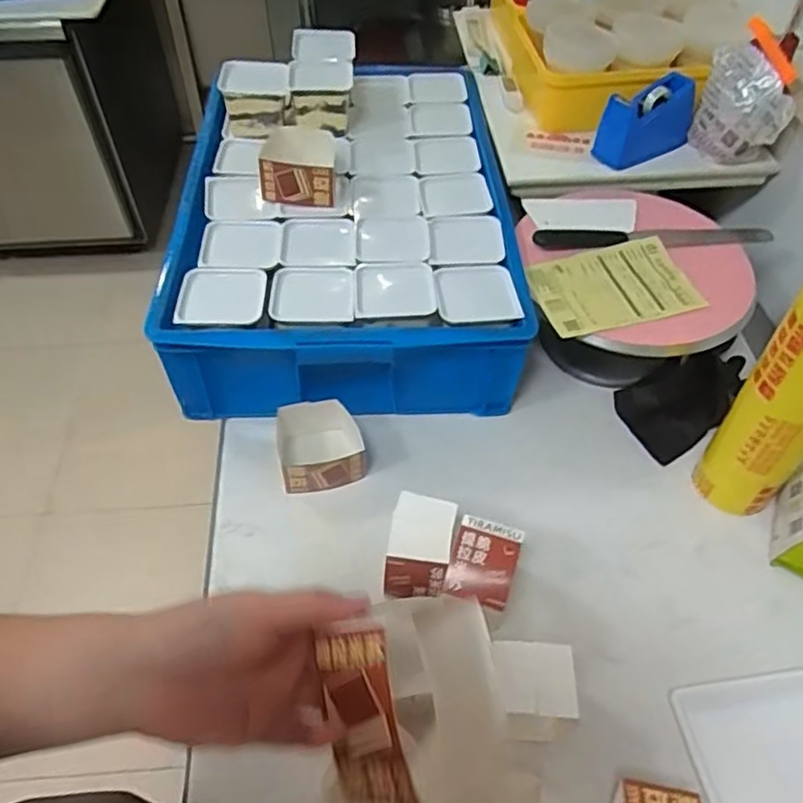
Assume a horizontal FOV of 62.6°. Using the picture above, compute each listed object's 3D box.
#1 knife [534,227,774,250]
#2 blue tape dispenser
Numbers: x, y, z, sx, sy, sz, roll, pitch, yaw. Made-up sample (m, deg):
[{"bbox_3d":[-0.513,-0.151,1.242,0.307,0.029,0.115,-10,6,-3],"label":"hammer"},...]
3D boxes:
[{"bbox_3d":[0.331,-0.218,0.850,0.325,0.013,0.045,-4,50,-4],"label":"knife"},{"bbox_3d":[0.346,-0.390,0.933,0.140,0.101,0.048,-21,54,-17],"label":"blue tape dispenser"}]

